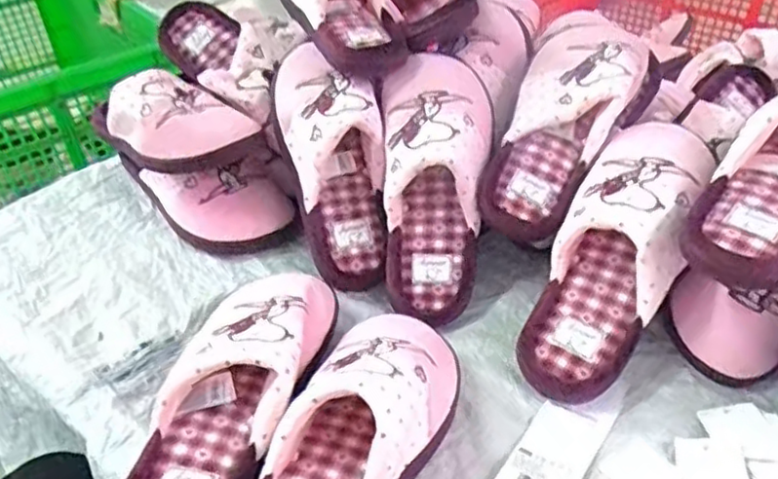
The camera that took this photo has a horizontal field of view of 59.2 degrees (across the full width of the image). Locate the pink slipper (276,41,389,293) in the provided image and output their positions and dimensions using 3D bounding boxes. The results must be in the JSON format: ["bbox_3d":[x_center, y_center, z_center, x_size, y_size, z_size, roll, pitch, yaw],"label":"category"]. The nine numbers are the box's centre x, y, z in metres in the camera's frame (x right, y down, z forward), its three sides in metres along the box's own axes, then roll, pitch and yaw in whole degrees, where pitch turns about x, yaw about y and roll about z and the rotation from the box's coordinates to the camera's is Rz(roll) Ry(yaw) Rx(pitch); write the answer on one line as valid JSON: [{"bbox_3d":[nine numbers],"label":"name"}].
[{"bbox_3d":[-0.048,-0.070,0.624,0.084,0.233,0.079,-12,-2,-11],"label":"pink slipper"}]

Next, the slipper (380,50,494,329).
[{"bbox_3d":[0.040,-0.051,0.592,0.093,0.075,0.240,2,84,5],"label":"slipper"}]

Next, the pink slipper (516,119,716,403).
[{"bbox_3d":[0.175,0.006,0.526,0.094,0.070,0.246,22,81,27],"label":"pink slipper"}]

